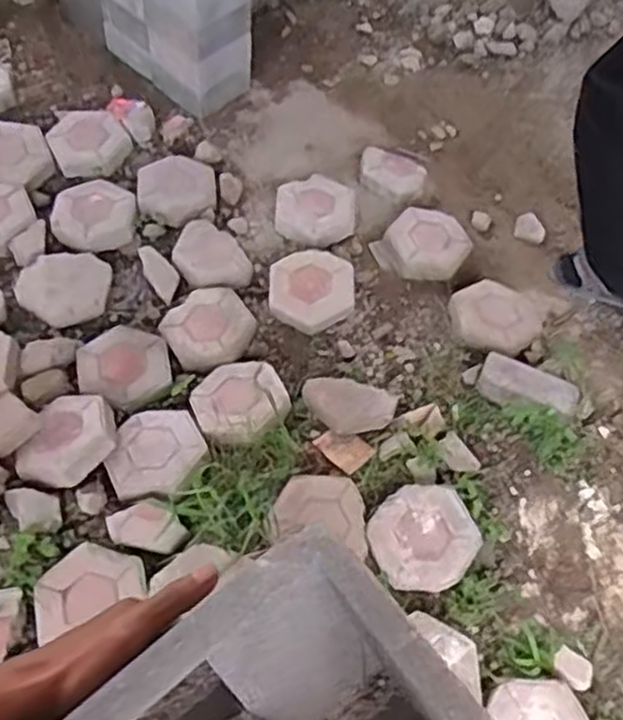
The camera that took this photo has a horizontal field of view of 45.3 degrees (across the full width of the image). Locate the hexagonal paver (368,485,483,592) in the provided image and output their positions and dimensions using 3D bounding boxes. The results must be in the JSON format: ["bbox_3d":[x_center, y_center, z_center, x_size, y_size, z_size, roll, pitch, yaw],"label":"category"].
[{"bbox_3d":[0.214,0.338,1.430,0.196,0.058,0.195,-6,62,-8],"label":"hexagonal paver"}]

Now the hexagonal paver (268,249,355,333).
[{"bbox_3d":[0.000,-0.167,1.738,0.191,0.045,0.196,5,61,-2],"label":"hexagonal paver"}]

